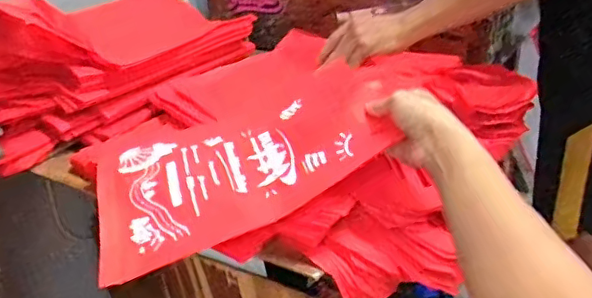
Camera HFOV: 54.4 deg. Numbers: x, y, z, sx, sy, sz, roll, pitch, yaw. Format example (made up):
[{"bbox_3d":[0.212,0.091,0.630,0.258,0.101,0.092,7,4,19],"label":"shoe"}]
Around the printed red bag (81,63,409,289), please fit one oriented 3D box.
[{"bbox_3d":[-0.065,-0.007,0.709,0.371,0.045,0.288,-22,32,-2],"label":"printed red bag"}]

